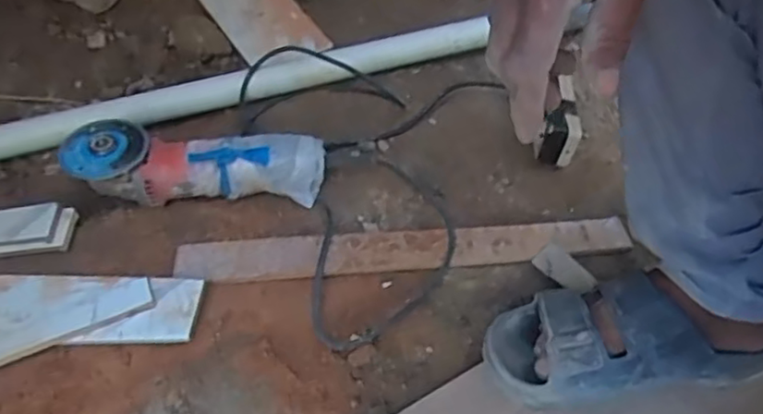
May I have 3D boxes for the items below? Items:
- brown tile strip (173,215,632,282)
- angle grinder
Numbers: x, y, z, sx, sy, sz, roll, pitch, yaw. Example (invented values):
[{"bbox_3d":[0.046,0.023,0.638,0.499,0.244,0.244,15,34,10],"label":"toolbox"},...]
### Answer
[{"bbox_3d":[0.028,0.044,0.692,0.483,0.013,0.057,-5,49,-6],"label":"brown tile strip"},{"bbox_3d":[-0.209,-0.052,0.730,0.281,0.084,0.085,-7,47,-5],"label":"angle grinder"}]

